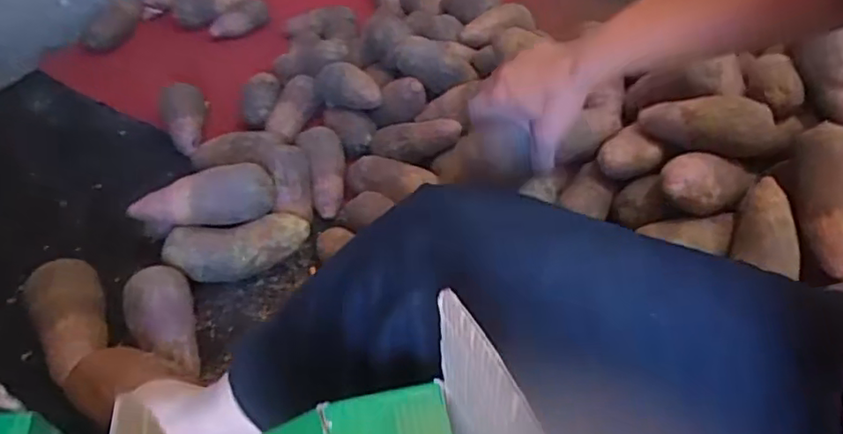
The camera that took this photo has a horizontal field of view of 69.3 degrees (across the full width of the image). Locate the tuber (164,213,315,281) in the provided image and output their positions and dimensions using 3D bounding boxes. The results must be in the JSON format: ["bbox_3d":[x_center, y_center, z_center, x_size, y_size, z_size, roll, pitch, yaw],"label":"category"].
[{"bbox_3d":[-0.248,0.039,0.829,0.189,0.057,0.066,-7,46,-3],"label":"tuber"}]

